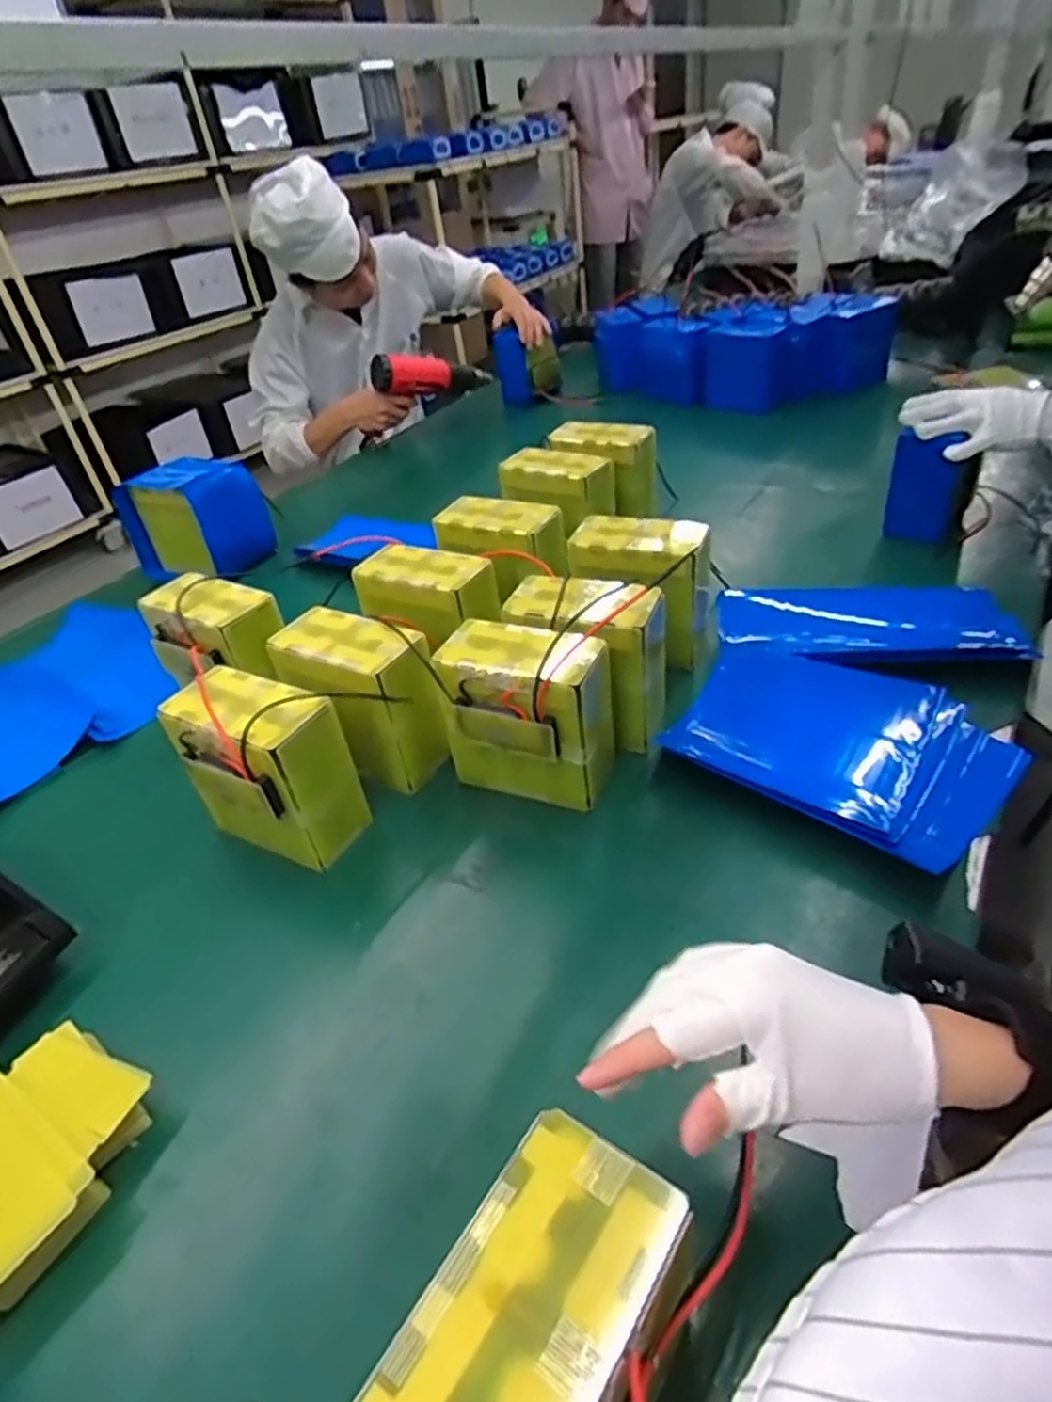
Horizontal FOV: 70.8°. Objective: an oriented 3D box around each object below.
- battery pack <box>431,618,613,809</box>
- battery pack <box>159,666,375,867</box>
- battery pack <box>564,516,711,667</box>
[{"bbox_3d":[0.002,0.012,0.671,0.140,0.141,0.091,12,42,24],"label":"battery pack"},{"bbox_3d":[-0.227,0.066,0.656,0.133,0.156,0.083,15,43,26],"label":"battery pack"},{"bbox_3d":[0.130,-0.114,0.830,0.142,0.167,0.078,12,42,23],"label":"battery pack"}]

